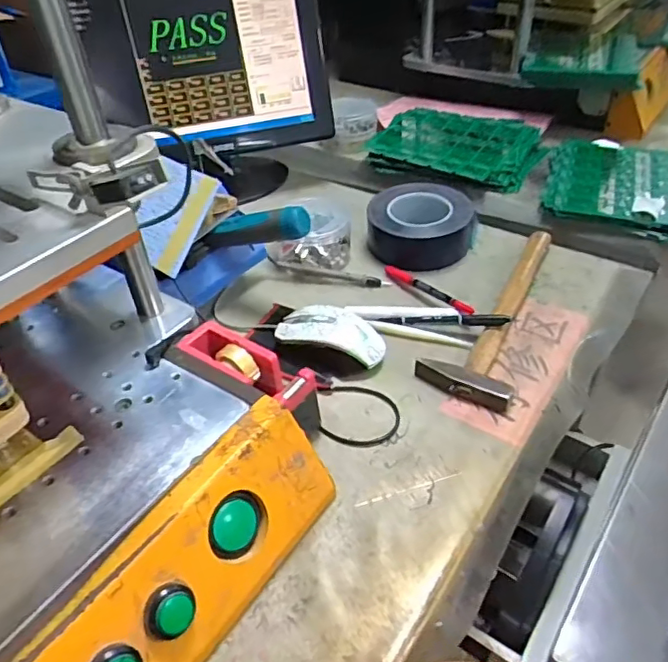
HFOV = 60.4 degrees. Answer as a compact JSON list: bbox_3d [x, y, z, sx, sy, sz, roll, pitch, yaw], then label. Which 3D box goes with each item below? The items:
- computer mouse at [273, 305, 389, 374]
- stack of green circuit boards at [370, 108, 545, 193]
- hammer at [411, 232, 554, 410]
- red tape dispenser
[{"bbox_3d":[-0.006,0.004,0.594,0.115,0.034,0.057,23,48,26],"label":"computer mouse"},{"bbox_3d":[0.199,-0.307,0.951,0.265,0.036,0.209,20,47,24],"label":"stack of green circuit boards"},{"bbox_3d":[0.183,-0.035,0.635,0.091,0.020,0.288,17,45,21],"label":"hammer"},{"bbox_3d":[-0.075,0.050,0.516,0.144,0.072,0.052,24,48,28],"label":"red tape dispenser"}]

